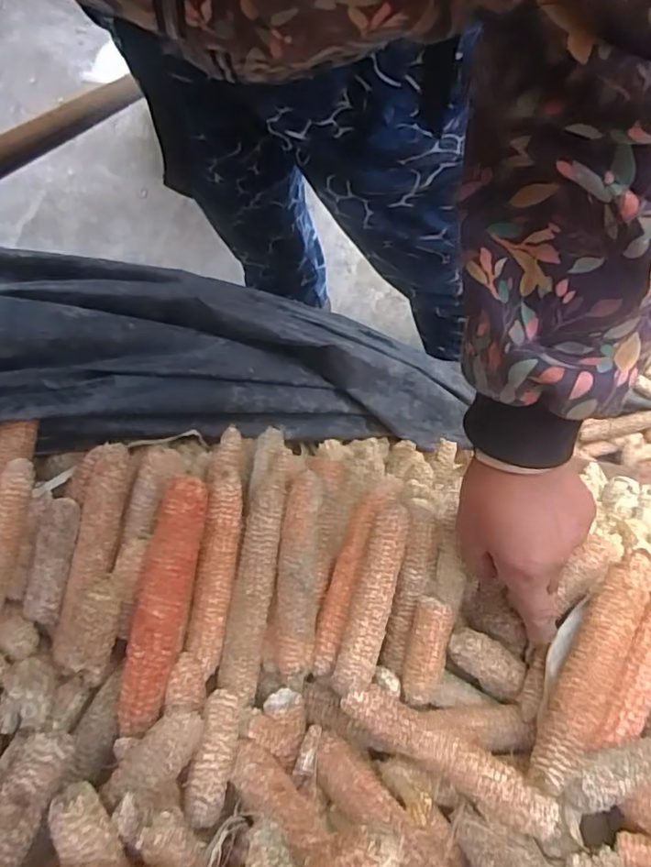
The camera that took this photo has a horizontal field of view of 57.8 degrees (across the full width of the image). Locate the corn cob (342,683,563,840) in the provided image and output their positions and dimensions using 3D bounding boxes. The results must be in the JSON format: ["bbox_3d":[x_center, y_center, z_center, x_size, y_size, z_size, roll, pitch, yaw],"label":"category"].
[{"bbox_3d":[0.077,0.203,0.369,0.140,0.023,0.028,29,75,8],"label":"corn cob"}]

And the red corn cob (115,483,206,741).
[{"bbox_3d":[-0.111,0.113,0.397,0.040,0.036,0.167,7,73,2],"label":"red corn cob"}]

